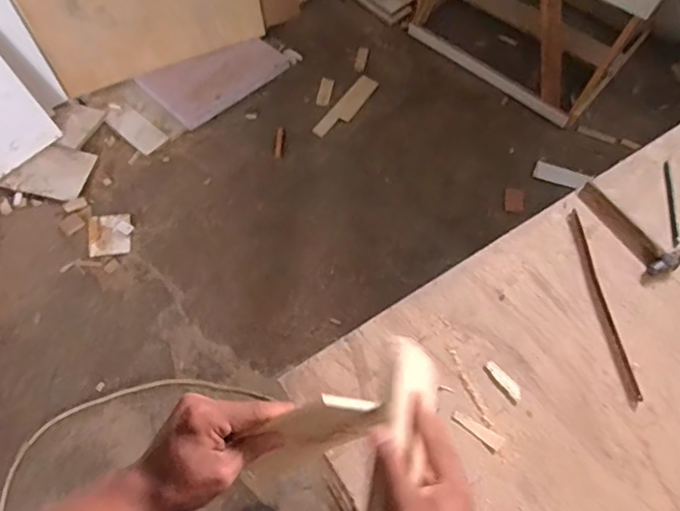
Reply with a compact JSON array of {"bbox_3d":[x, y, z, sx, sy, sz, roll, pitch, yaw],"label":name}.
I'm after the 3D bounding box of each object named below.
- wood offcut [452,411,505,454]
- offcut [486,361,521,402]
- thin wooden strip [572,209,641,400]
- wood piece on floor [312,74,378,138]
[{"bbox_3d":[0.182,0.233,0.705,0.069,0.006,0.023,33,66,12],"label":"wood offcut"},{"bbox_3d":[0.227,0.172,0.732,0.018,0.006,0.061,-37,71,-19],"label":"offcut"},{"bbox_3d":[0.390,0.066,0.793,0.018,0.009,0.294,-6,66,-5],"label":"thin wooden strip"},{"bbox_3d":[0.024,-0.533,1.899,0.081,0.016,0.323,33,66,12],"label":"wood piece on floor"}]

